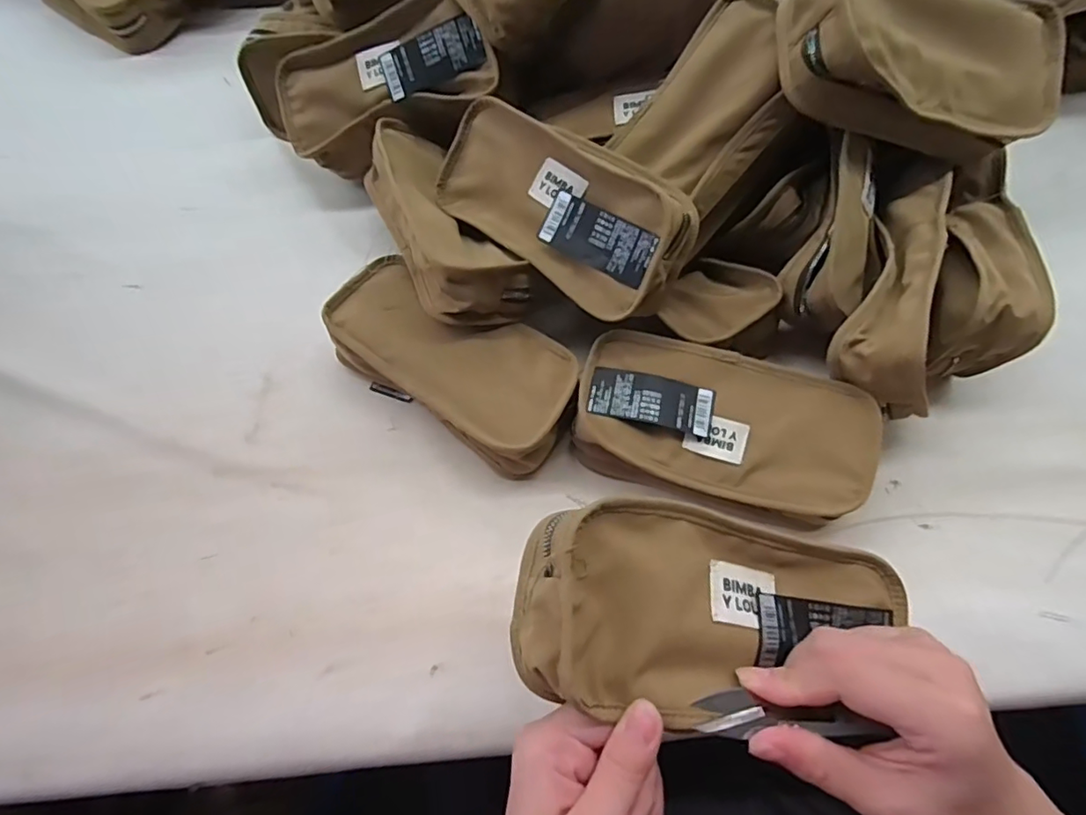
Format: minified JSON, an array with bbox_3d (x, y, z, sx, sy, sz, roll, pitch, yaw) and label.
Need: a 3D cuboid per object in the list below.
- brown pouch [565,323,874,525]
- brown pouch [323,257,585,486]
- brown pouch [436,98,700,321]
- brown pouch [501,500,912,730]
[{"bbox_3d":[0.117,0.012,0.380,0.182,0.056,0.095,17,68,8],"label":"brown pouch"},{"bbox_3d":[-0.064,-0.032,0.411,0.189,0.052,0.093,32,71,13],"label":"brown pouch"},{"bbox_3d":[0.012,-0.143,0.394,0.191,0.049,0.094,42,114,21],"label":"brown pouch"},{"bbox_3d":[0.085,0.096,0.261,0.191,0.048,0.097,3,66,-18],"label":"brown pouch"}]

